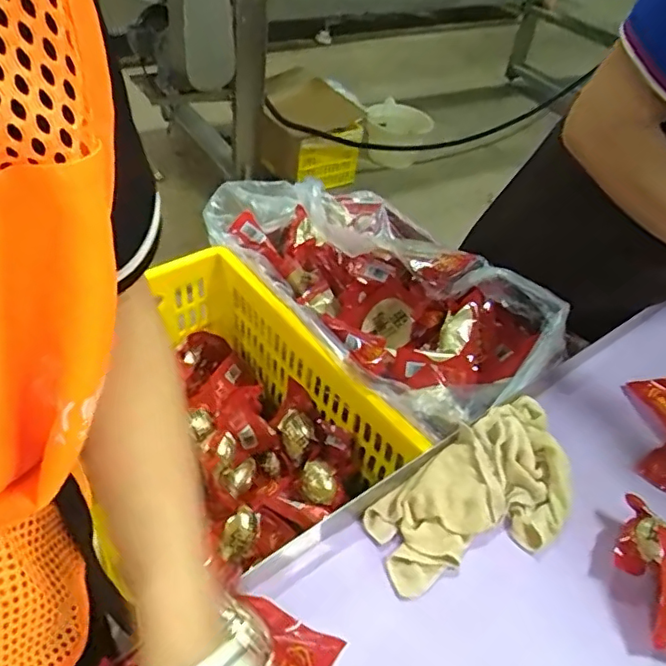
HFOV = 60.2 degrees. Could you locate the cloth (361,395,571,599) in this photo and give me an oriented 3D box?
[{"bbox_3d":[0.140,0.150,0.539,0.231,0.041,0.122,-19,51,-26],"label":"cloth"}]

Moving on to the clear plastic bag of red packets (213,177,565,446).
[{"bbox_3d":[0.062,-0.082,0.781,0.264,0.093,0.489,-28,55,-32],"label":"clear plastic bag of red packets"}]

